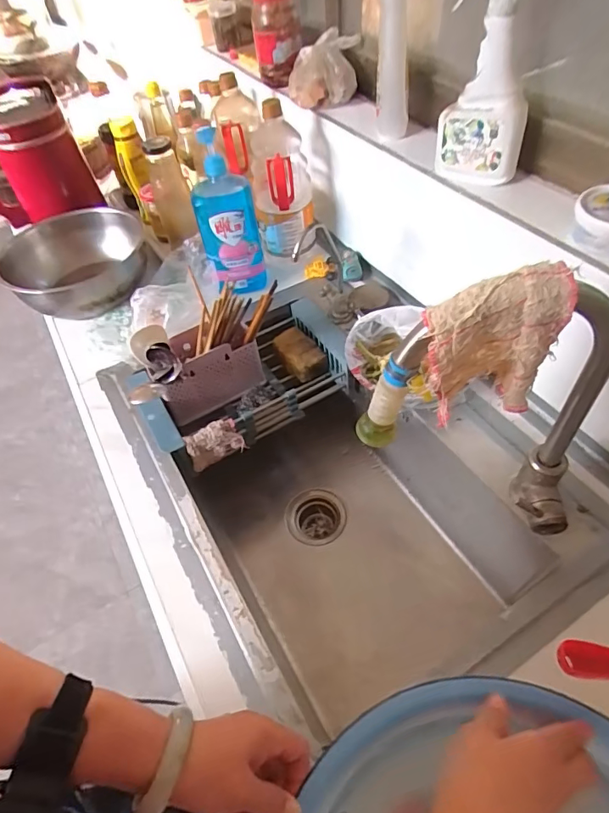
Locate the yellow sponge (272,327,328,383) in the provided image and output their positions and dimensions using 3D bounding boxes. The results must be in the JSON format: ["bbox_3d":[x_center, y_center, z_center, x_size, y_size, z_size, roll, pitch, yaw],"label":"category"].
[{"bbox_3d":[-0.009,-0.100,0.919,0.061,0.034,0.117,-29,54,-16],"label":"yellow sponge"}]

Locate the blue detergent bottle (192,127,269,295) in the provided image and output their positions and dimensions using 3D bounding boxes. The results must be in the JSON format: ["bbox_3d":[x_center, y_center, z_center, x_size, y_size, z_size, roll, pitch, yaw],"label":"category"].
[{"bbox_3d":[-0.140,-0.338,0.870,0.108,0.293,0.072,-11,51,-3],"label":"blue detergent bottle"}]

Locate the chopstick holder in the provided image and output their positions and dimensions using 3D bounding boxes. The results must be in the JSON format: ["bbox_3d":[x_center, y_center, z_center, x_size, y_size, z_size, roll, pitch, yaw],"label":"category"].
[{"bbox_3d":[-0.177,-0.068,0.863,0.179,0.132,0.094,-30,54,-17],"label":"chopstick holder"}]

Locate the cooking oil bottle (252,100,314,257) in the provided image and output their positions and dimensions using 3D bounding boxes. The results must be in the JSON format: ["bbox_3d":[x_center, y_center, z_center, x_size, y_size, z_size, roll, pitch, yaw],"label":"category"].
[{"bbox_3d":[-0.047,-0.433,0.926,0.110,0.270,0.092,-4,51,3],"label":"cooking oil bottle"}]

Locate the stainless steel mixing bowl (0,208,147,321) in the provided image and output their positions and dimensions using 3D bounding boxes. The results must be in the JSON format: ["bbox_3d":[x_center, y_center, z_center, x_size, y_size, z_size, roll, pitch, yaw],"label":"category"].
[{"bbox_3d":[-0.478,-0.283,1.015,0.277,0.124,0.304,-3,51,4],"label":"stainless steel mixing bowl"}]

